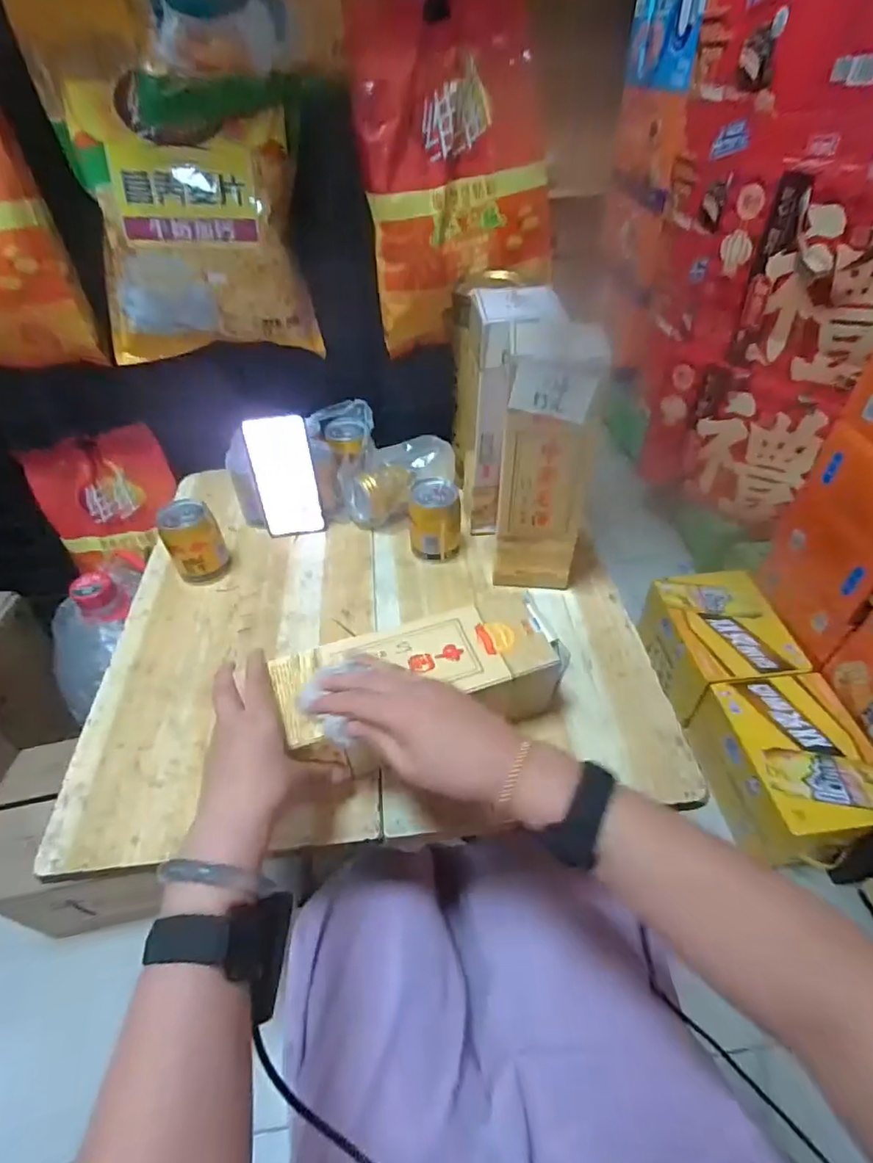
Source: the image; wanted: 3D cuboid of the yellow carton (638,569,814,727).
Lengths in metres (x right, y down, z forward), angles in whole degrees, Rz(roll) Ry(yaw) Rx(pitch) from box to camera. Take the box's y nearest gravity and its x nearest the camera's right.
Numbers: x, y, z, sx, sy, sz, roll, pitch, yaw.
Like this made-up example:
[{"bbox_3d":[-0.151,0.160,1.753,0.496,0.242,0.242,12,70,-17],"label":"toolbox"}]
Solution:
[{"bbox_3d":[0.590,0.119,1.161,0.217,0.174,0.284,-7,46,-5],"label":"yellow carton"}]

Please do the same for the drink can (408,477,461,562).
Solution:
[{"bbox_3d":[-0.001,-0.073,0.693,0.060,0.093,0.059,-1,45,1],"label":"drink can"}]

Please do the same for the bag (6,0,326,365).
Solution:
[{"bbox_3d":[-0.299,-0.451,0.638,0.258,0.354,0.067,-6,45,-4],"label":"bag"}]

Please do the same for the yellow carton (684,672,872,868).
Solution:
[{"bbox_3d":[0.622,0.329,0.979,0.201,0.190,0.278,-6,45,-3],"label":"yellow carton"}]

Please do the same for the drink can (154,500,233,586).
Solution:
[{"bbox_3d":[-0.294,-0.048,0.671,0.063,0.089,0.059,-23,49,-19],"label":"drink can"}]

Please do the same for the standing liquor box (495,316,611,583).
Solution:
[{"bbox_3d":[0.119,-0.115,0.598,0.090,0.289,0.088,8,46,10],"label":"standing liquor box"}]

